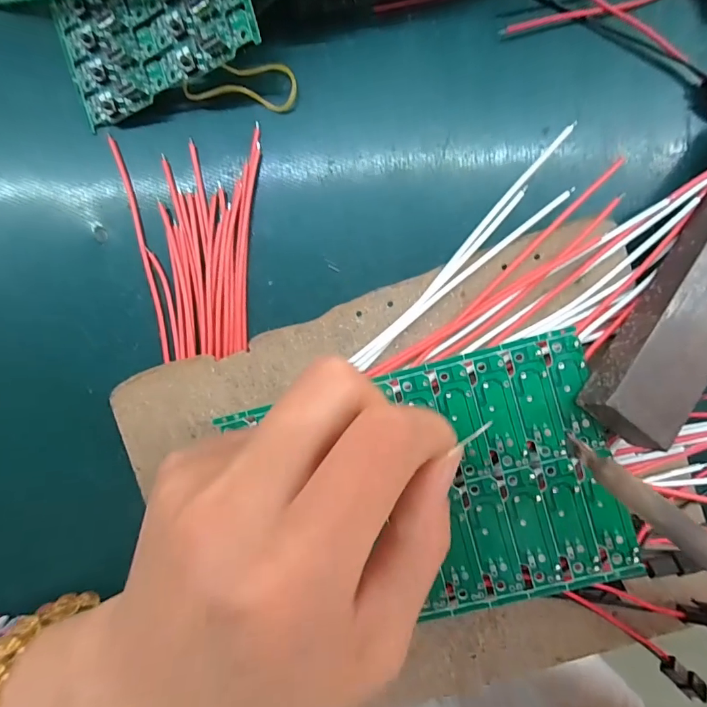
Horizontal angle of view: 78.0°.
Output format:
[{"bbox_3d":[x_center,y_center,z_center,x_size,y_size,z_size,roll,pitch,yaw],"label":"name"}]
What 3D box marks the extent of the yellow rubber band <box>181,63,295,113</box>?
[{"bbox_3d":[-0.049,-0.116,0.191,0.047,0.007,0.018,-4,95,2],"label":"yellow rubber band"}]

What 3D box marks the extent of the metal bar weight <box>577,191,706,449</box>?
[{"bbox_3d":[0.141,-0.048,0.162,0.032,0.017,0.183,36,82,-2],"label":"metal bar weight"}]

